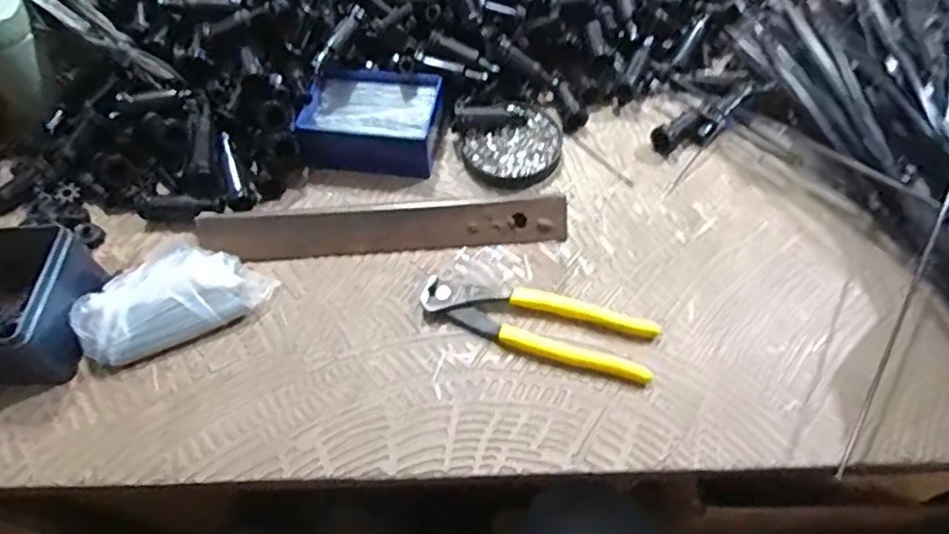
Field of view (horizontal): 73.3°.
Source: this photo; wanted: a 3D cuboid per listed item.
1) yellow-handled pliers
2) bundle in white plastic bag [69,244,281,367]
[{"bbox_3d":[0.045,0.037,0.462,0.166,0.013,0.051,15,59,11],"label":"yellow-handled pliers"},{"bbox_3d":[-0.218,0.021,0.465,0.125,0.040,0.060,-24,60,-13],"label":"bundle in white plastic bag"}]

